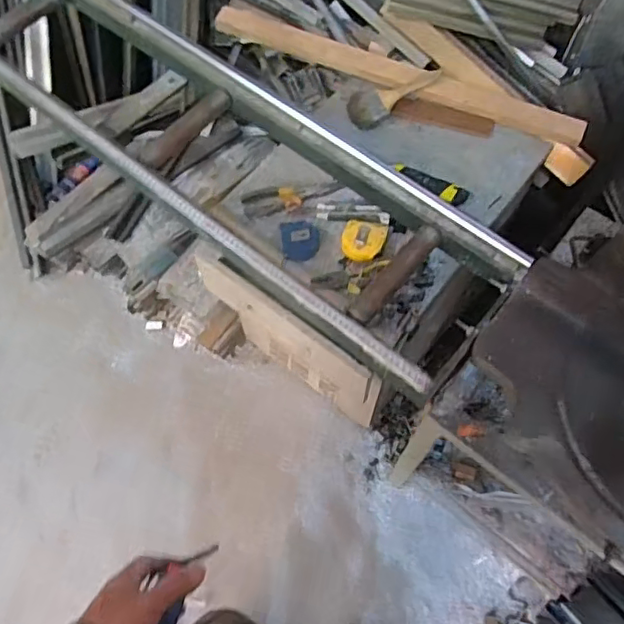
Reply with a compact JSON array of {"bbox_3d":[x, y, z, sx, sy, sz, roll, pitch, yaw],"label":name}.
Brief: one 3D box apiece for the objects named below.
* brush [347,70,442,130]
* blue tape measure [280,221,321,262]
[{"bbox_3d":[0.161,-0.419,1.108,0.208,0.030,0.070,-31,68,-12],"label":"brush"},{"bbox_3d":[-0.019,-0.123,0.972,0.062,0.026,0.075,-8,65,-2],"label":"blue tape measure"}]

